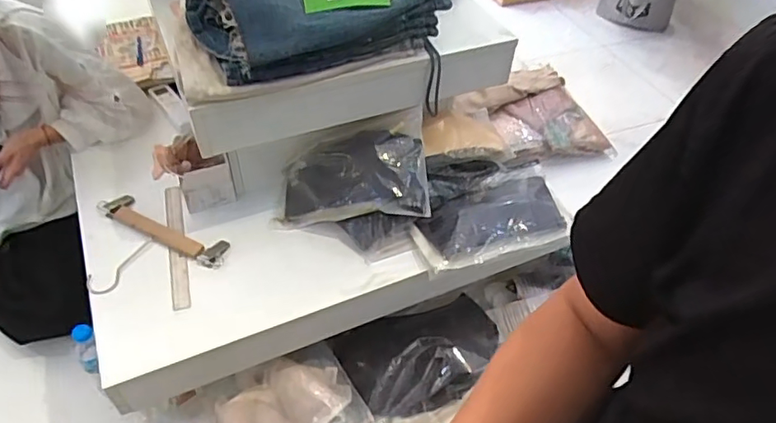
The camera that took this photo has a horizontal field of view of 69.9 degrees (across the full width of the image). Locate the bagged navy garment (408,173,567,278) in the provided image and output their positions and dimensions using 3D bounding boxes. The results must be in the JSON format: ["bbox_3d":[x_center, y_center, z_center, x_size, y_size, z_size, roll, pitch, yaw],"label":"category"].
[{"bbox_3d":[0.199,0.012,1.082,0.313,0.042,0.154,-14,49,-16],"label":"bagged navy garment"}]

